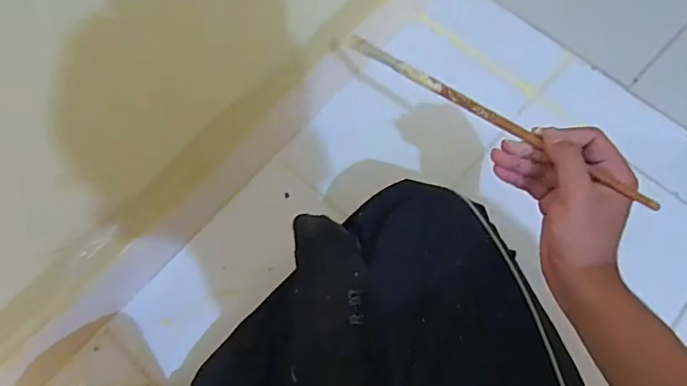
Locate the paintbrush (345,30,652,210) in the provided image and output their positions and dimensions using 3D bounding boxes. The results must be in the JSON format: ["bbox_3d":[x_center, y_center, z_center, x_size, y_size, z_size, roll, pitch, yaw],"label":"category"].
[{"bbox_3d":[0.119,-0.071,0.439,0.303,0.011,0.011,36,74,26],"label":"paintbrush"}]

